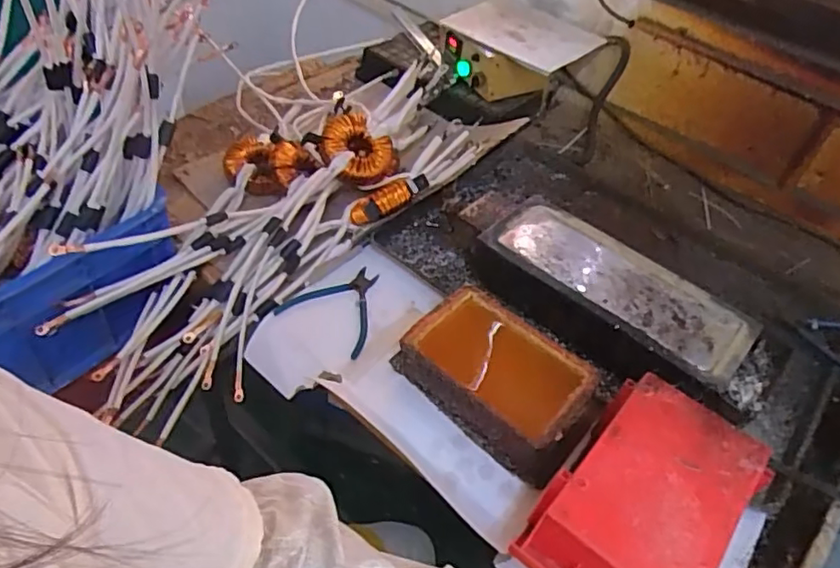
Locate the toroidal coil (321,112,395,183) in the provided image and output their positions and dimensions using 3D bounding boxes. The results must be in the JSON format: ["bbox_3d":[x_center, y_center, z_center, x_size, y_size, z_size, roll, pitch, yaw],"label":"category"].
[{"bbox_3d":[-0.099,-0.204,0.925,0.114,0.052,0.102,39,68,-4],"label":"toroidal coil"}]

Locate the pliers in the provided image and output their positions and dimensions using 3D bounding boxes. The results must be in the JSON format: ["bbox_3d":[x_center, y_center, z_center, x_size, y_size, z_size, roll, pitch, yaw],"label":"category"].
[{"bbox_3d":[-0.100,0.027,0.789,0.132,0.015,0.124,30,50,21],"label":"pliers"}]

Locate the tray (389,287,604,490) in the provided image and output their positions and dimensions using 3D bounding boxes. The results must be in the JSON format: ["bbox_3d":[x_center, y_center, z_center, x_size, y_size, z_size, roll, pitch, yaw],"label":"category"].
[{"bbox_3d":[0.091,0.106,0.694,0.218,0.064,0.139,36,52,25],"label":"tray"}]

